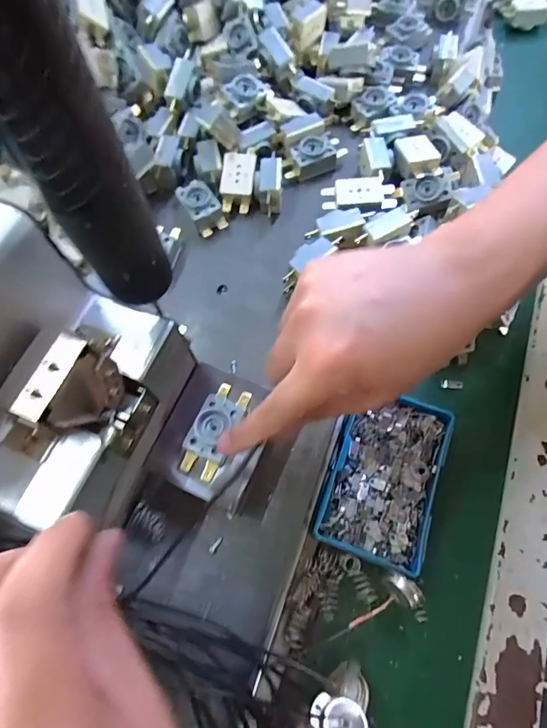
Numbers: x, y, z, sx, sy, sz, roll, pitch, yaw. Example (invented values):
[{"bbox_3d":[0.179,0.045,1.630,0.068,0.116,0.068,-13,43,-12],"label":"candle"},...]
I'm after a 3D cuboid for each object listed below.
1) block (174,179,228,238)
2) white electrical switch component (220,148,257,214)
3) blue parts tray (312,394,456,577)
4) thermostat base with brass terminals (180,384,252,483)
[{"bbox_3d":[-0.061,-0.135,0.361,0.027,0.016,0.051,-31,69,-12],"label":"block"},{"bbox_3d":[-0.029,-0.159,0.364,0.029,0.014,0.055,1,81,9],"label":"white electrical switch component"},{"bbox_3d":[0.078,0.078,0.299,0.071,0.022,0.113,18,68,9],"label":"blue parts tray"},{"bbox_3d":[-0.037,0.041,0.268,0.025,0.014,0.061,23,74,10],"label":"thermostat base with brass terminals"}]

